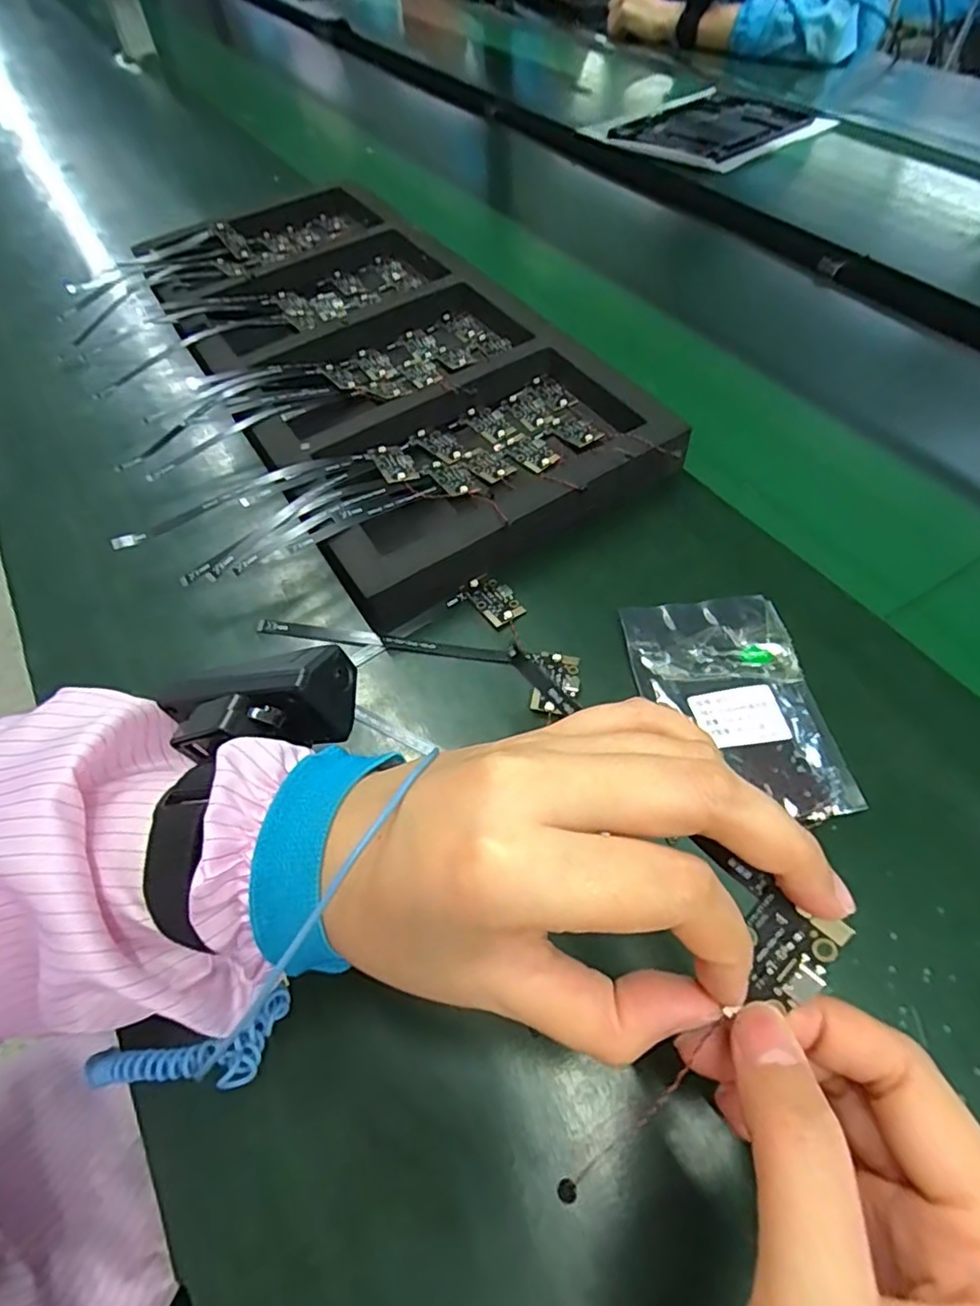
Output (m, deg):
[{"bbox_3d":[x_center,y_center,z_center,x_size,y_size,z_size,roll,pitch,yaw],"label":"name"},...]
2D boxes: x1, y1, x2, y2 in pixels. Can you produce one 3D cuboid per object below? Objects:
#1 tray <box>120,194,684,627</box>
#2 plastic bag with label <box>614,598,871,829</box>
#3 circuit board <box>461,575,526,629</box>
[{"bbox_3d":[-0.100,-0.240,0.468,0.226,0.044,0.514,-28,60,-16],"label":"tray"},{"bbox_3d":[0.117,0.023,0.298,0.080,0.009,0.120,-7,56,-3],"label":"plastic bag with label"},{"bbox_3d":[0.003,-0.030,0.346,0.021,0.006,0.035,-31,61,-18],"label":"circuit board"}]

